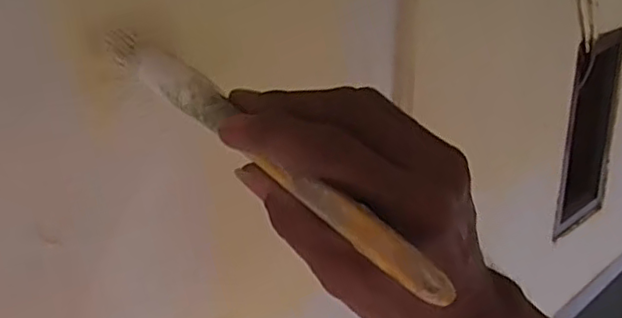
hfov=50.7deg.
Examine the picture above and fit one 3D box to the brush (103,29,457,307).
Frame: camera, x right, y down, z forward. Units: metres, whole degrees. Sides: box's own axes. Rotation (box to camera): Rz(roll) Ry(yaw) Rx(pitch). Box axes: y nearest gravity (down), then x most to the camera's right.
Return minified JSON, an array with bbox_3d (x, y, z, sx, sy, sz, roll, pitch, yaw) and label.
[{"bbox_3d":[-0.022,-0.007,0.257,0.021,0.014,0.186,-20,48,-42],"label":"brush"}]

